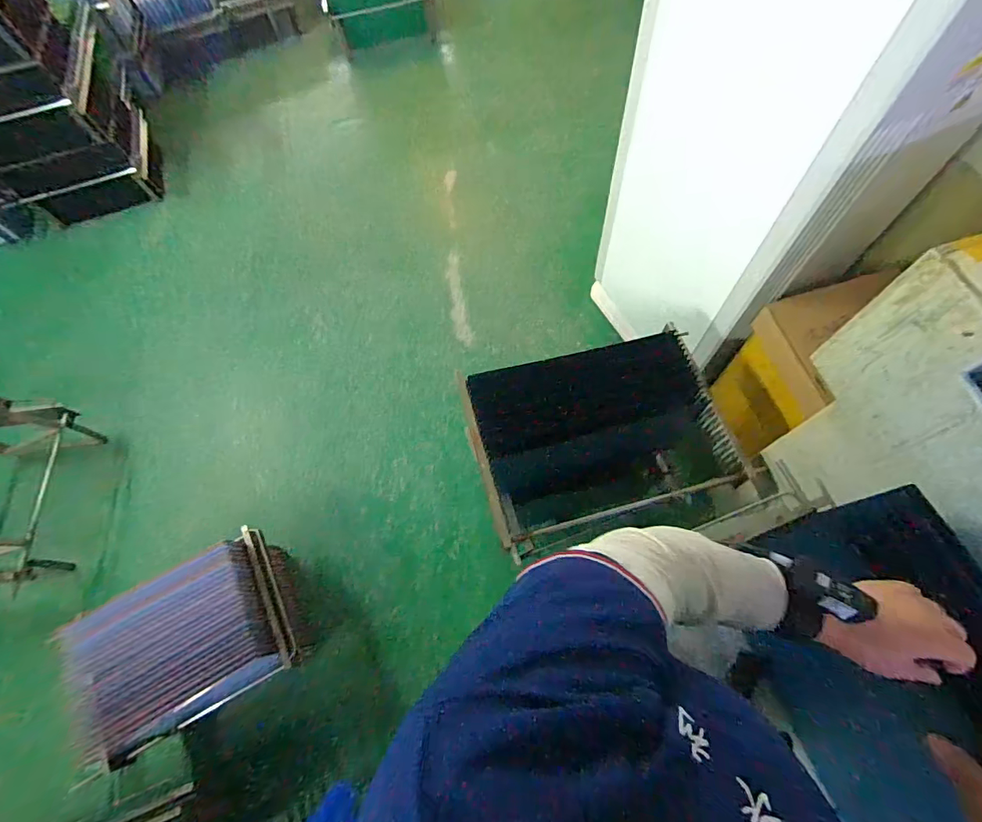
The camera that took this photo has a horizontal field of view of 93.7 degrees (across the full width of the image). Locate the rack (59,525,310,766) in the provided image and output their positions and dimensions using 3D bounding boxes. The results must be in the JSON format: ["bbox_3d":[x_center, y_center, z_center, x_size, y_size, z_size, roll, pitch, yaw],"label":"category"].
[{"bbox_3d":[-0.778,0.590,1.202,0.500,0.277,0.375,-27,68,-6],"label":"rack"}]

